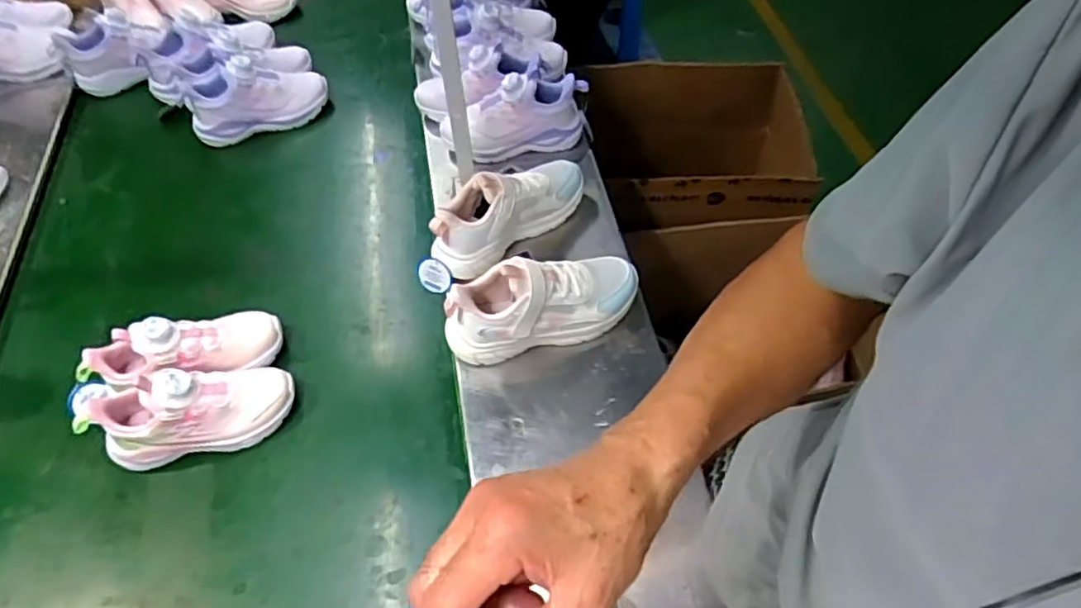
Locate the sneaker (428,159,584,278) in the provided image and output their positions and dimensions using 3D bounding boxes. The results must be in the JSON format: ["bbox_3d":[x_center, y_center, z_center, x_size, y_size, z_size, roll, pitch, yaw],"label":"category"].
[{"bbox_3d":[-0.040,-0.130,0.835,0.224,0.098,0.072,-34,62,-20],"label":"sneaker"}]

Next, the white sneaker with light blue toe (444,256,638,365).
[{"bbox_3d":[0.003,-0.002,0.755,0.229,0.114,0.077,-15,57,-9],"label":"white sneaker with light blue toe"}]

